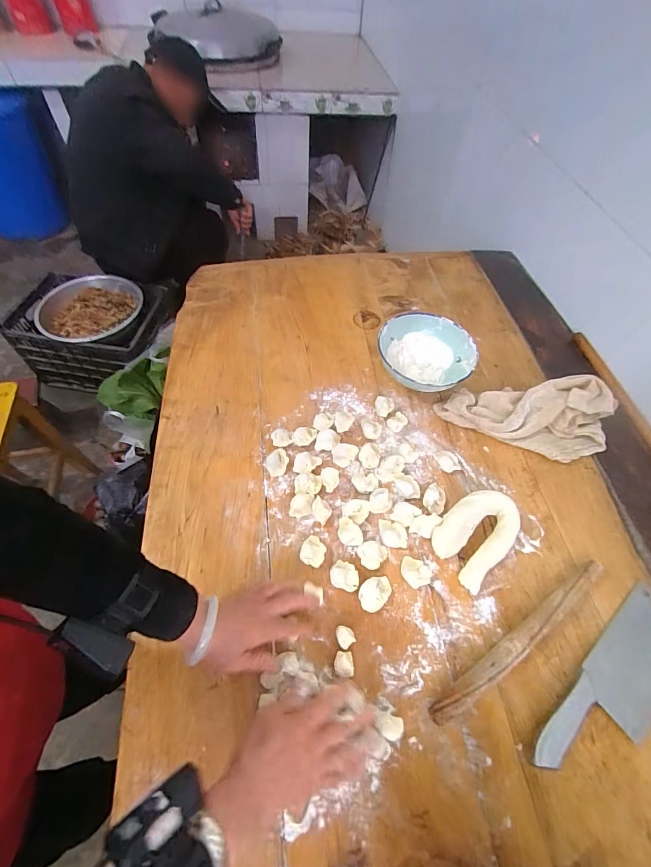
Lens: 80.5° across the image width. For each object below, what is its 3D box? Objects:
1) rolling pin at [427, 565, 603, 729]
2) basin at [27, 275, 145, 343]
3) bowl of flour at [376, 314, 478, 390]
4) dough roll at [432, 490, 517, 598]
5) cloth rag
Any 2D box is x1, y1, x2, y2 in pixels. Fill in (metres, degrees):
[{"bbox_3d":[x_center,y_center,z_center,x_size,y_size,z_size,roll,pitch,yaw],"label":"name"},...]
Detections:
[{"bbox_3d":[0.255,0.264,0.499,0.306,0.028,0.026,-29,62,-19],"label":"rolling pin"},{"bbox_3d":[-0.853,-0.453,1.383,0.314,0.054,0.343,1,57,-1],"label":"basin"},{"bbox_3d":[0.186,-0.138,0.726,0.172,0.077,0.175,1,57,-1],"label":"bowl of flour"},{"bbox_3d":[0.221,0.145,0.562,0.132,0.041,0.093,-38,66,-23],"label":"dough roll"},{"bbox_3d":[0.354,-0.032,0.680,0.295,0.056,0.157,-2,57,-3],"label":"cloth rag"}]

